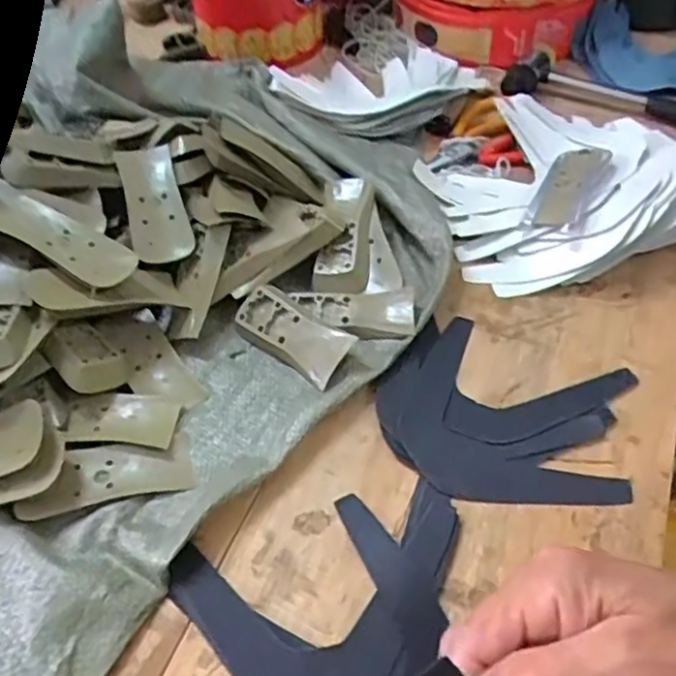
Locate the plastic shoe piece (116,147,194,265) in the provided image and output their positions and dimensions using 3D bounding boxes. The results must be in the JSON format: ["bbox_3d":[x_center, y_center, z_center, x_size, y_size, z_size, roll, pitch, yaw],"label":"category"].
[{"bbox_3d":[-0.141,-0.103,0.510,0.043,0.016,0.108,-15,70,-12],"label":"plastic shoe piece"}]

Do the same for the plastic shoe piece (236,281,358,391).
[{"bbox_3d":[-0.032,-0.003,0.485,0.093,0.021,0.042,35,90,29],"label":"plastic shoe piece"}]

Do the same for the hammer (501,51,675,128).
[{"bbox_3d":[0.309,-0.240,0.664,0.283,0.028,0.072,20,54,17],"label":"hammer"}]

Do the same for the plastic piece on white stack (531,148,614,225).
[{"bbox_3d":[0.196,-0.131,0.559,0.038,0.008,0.121,21,50,22],"label":"plastic piece on white stack"}]

